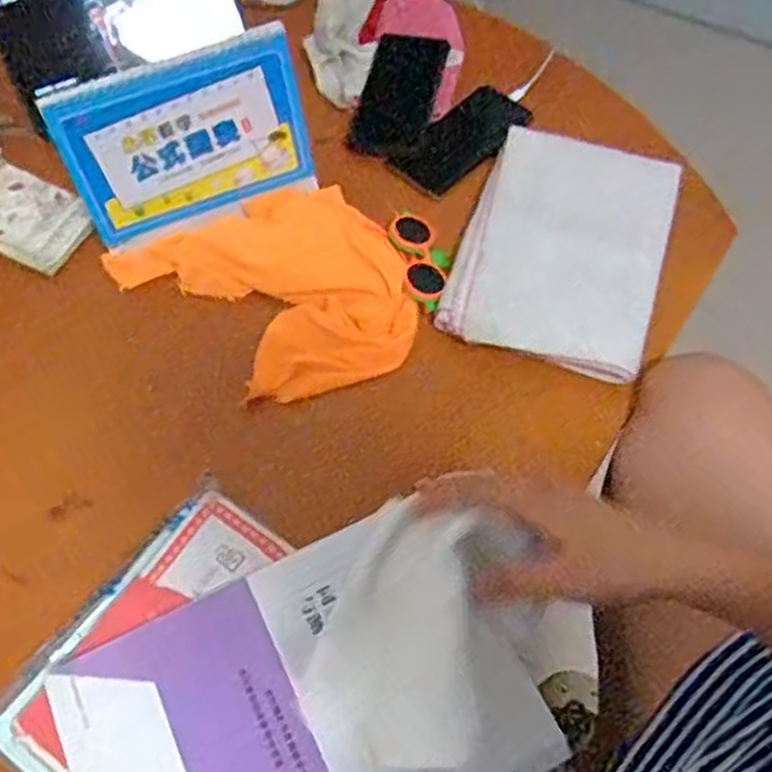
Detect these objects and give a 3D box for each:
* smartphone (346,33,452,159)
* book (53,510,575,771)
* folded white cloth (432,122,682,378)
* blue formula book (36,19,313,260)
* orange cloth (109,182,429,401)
[{"bbox_3d":[0.013,-0.306,0.837,0.075,0.012,0.147,18,83,-1],"label":"smartphone"},{"bbox_3d":[-0.057,0.214,0.519,0.284,0.030,0.204,-25,63,-11],"label":"book"},{"bbox_3d":[0.161,-0.128,0.725,0.176,0.026,0.222,17,72,7],"label":"folded white cloth"},{"bbox_3d":[-0.173,-0.215,0.706,0.209,0.148,0.021,-21,49,-8],"label":"blue formula book"},{"bbox_3d":[-0.107,-0.084,0.714,0.253,0.035,0.202,-19,62,-8],"label":"orange cloth"}]

